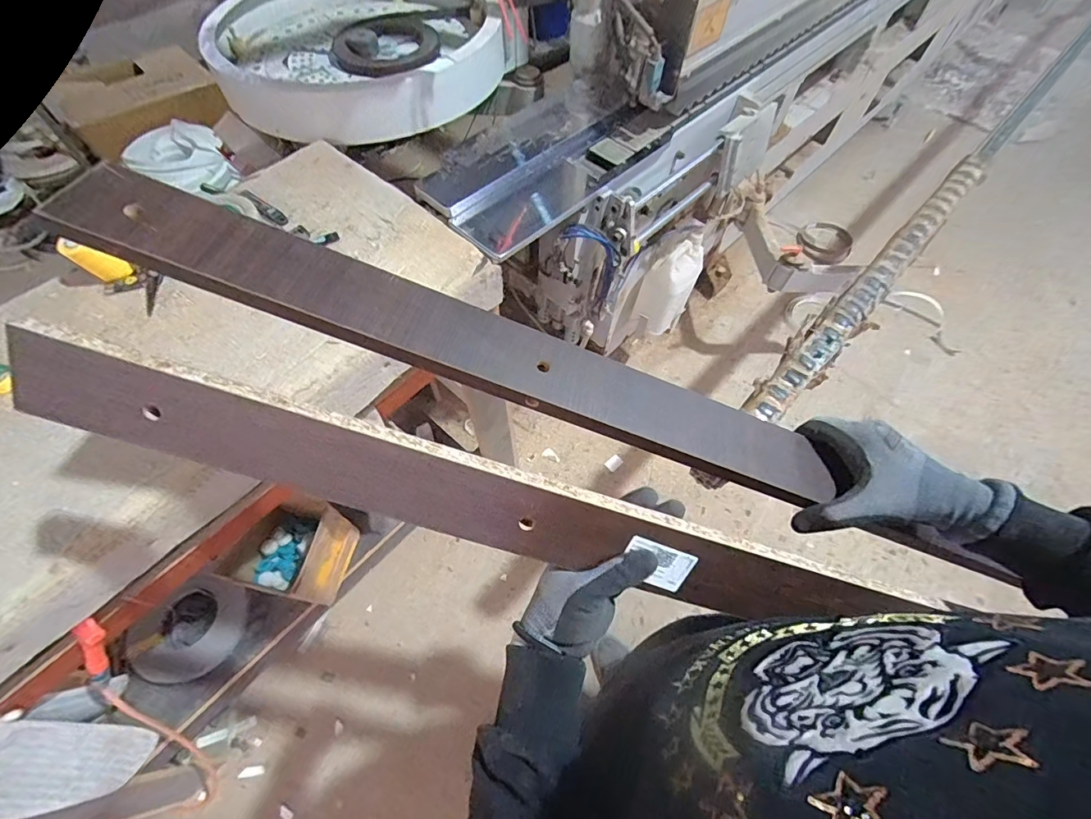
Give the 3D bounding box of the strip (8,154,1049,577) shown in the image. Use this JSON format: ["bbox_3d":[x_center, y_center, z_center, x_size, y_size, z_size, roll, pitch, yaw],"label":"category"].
[{"bbox_3d":[0.019,-0.028,0.393,0.746,0.011,0.073,20,61,-9],"label":"strip"}]

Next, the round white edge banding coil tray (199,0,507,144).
[{"bbox_3d":[-0.406,-0.826,1.046,0.634,0.135,0.555,-15,62,-11],"label":"round white edge banding coil tray"}]

